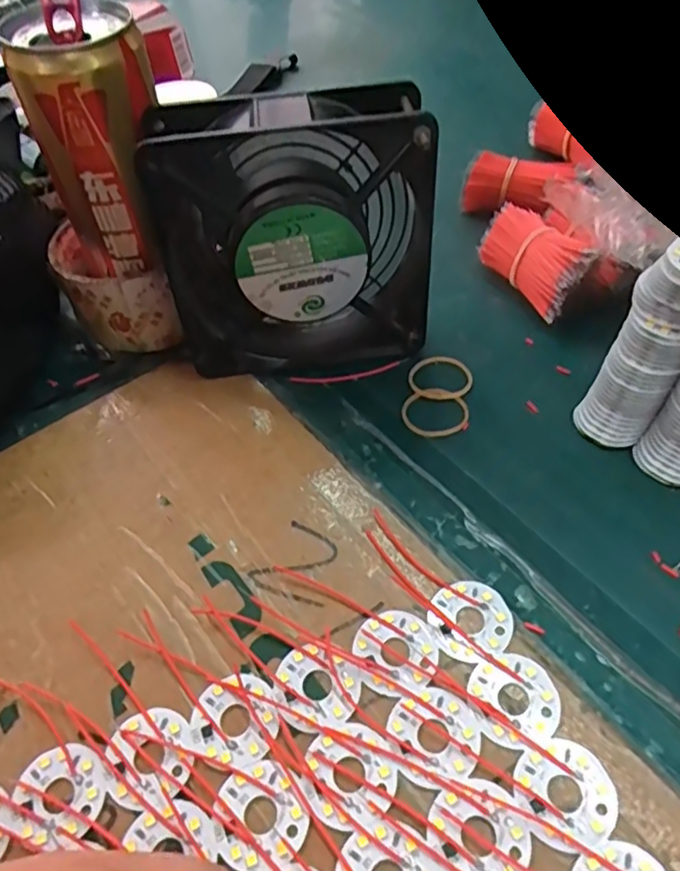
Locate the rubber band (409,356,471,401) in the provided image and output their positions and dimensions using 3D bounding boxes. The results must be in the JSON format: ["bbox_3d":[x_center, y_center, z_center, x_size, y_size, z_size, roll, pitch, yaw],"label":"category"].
[{"bbox_3d":[0.051,-0.030,0.316,0.031,0.004,0.030,-2,51,3],"label":"rubber band"}]

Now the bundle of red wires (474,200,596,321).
[{"bbox_3d":[0.108,-0.095,0.339,0.033,0.040,0.070,-22,53,-12],"label":"bundle of red wires"}]

